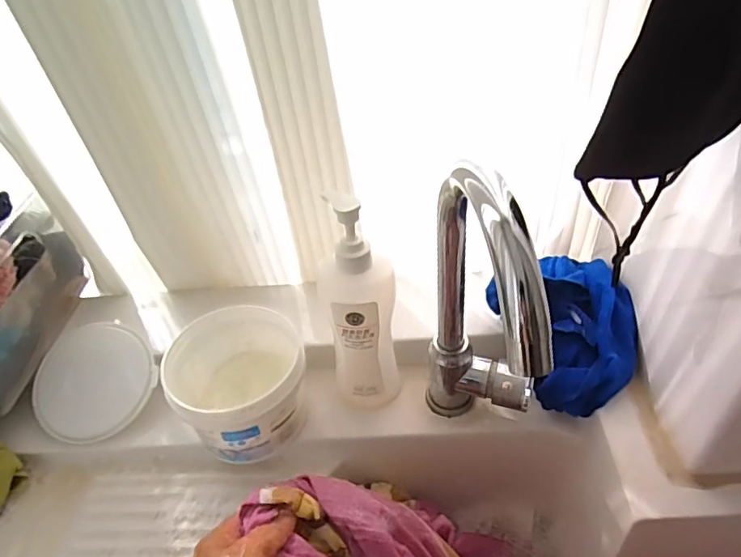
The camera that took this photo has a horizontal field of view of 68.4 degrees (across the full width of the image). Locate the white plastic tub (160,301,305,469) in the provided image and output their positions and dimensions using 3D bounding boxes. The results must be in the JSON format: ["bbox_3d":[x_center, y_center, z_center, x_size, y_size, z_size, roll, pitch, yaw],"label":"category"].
[{"bbox_3d":[-0.122,0.108,0.526,0.118,0.103,0.118,-3,44,3],"label":"white plastic tub"}]

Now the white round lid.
[{"bbox_3d":[-0.283,0.104,0.560,0.123,0.017,0.118,-2,74,7],"label":"white round lid"}]

